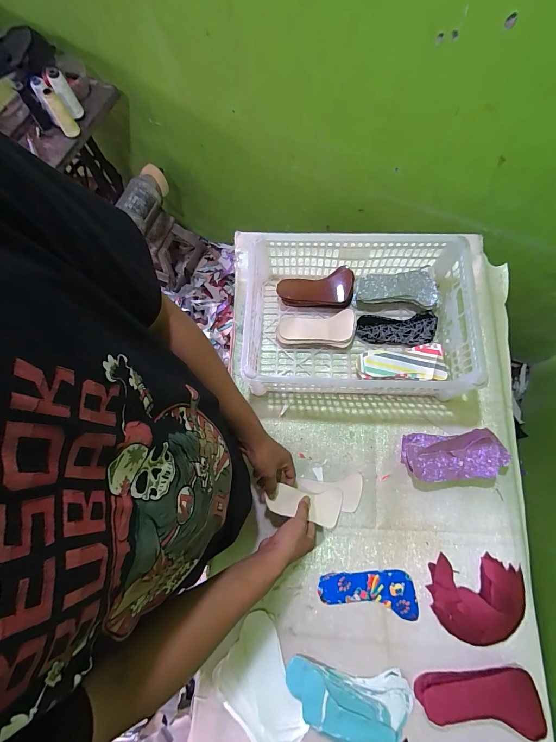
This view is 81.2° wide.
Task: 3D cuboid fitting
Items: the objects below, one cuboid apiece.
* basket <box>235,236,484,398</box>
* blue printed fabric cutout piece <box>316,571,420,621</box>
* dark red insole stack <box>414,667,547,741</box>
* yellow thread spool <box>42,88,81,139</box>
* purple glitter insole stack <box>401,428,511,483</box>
[{"bbox_3d":[0.152,-0.113,0.695,0.499,0.146,0.330,3,75,3],"label":"basket"},{"bbox_3d":[0.170,0.410,0.610,0.179,0.007,0.073,8,75,4],"label":"blue printed fabric cutout piece"},{"bbox_3d":[0.335,0.543,0.542,0.191,0.035,0.083,2,74,3],"label":"dark red insole stack"},{"bbox_3d":[-0.621,-0.733,0.934,0.042,0.120,0.044,-1,74,2],"label":"yellow thread spool"},{"bbox_3d":[0.349,0.168,0.647,0.188,0.056,0.094,-4,74,1],"label":"purple glitter insole stack"}]

